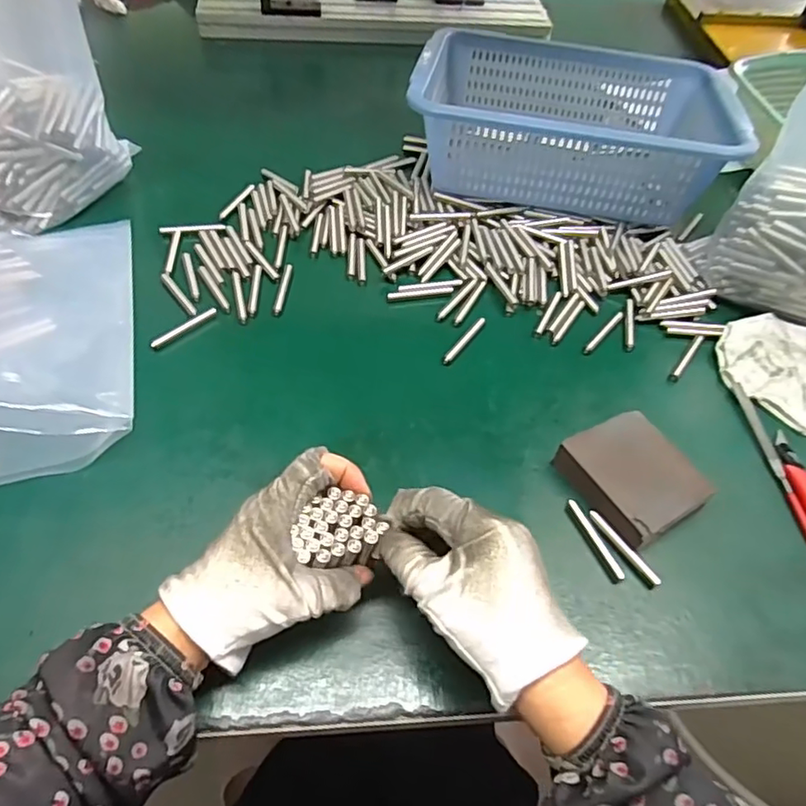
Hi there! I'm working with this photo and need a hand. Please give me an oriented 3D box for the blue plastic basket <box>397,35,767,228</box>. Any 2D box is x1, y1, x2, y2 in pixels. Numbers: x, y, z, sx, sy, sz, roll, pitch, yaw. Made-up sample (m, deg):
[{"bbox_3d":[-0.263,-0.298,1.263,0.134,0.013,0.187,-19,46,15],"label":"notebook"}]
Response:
[{"bbox_3d":[0.162,-0.285,0.605,0.293,0.103,0.230,10,53,4],"label":"blue plastic basket"}]

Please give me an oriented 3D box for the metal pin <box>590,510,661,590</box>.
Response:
[{"bbox_3d":[0.140,0.093,0.374,0.008,0.006,0.058,-26,59,-21],"label":"metal pin"}]

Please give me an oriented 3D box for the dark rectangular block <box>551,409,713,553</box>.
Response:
[{"bbox_3d":[0.154,0.051,0.395,0.073,0.025,0.079,-24,58,-20],"label":"dark rectangular block"}]

